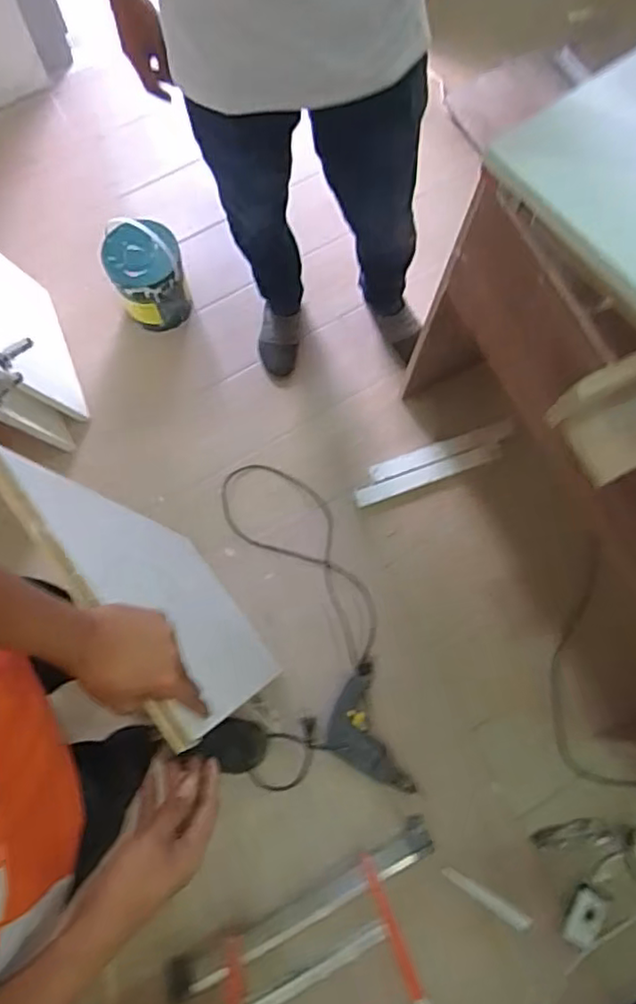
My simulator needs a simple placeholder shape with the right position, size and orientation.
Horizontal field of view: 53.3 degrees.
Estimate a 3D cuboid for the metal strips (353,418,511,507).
[{"bbox_3d":[0.289,-0.098,1.566,0.414,0.023,0.089,-19,78,-6],"label":"metal strips"}]

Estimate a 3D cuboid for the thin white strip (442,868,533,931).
[{"bbox_3d":[0.350,0.823,1.317,0.192,0.009,0.032,31,52,14],"label":"thin white strip"}]

